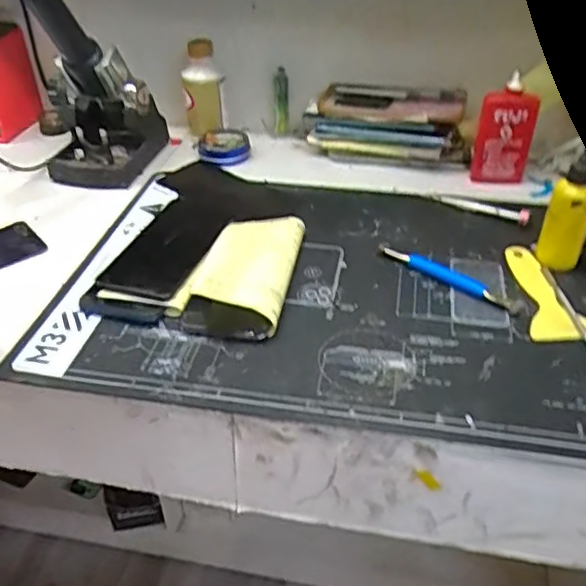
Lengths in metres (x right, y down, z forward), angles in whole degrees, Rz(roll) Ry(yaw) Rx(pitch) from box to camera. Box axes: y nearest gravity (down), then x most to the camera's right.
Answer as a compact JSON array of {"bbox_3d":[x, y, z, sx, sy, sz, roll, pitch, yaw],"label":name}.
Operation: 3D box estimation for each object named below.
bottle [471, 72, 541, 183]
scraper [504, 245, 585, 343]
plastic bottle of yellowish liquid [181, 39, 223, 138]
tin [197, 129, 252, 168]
[{"bbox_3d":[0.226,-0.168,0.648,0.057,0.104,0.025,11,41,14],"label":"bottle"},{"bbox_3d":[0.215,-0.004,0.520,0.053,0.004,0.124,0,39,1],"label":"scraper"},{"bbox_3d":[-0.113,-0.250,0.757,0.043,0.121,0.048,-10,40,-11],"label":"plastic bottle of yellowish liquid"},{"bbox_3d":[-0.084,-0.181,0.749,0.062,0.021,0.061,0,39,0],"label":"tin"}]

